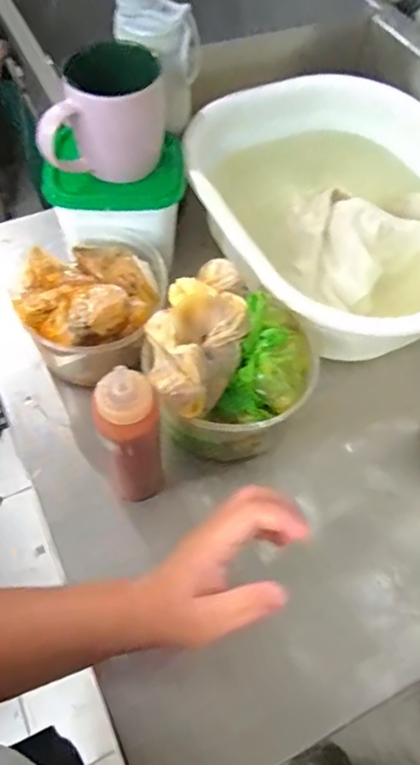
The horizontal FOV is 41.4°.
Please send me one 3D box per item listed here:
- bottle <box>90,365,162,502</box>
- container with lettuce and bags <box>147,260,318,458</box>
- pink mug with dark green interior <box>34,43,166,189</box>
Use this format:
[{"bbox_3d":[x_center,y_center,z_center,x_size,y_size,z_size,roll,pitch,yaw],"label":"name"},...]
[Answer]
[{"bbox_3d":[-0.060,0.045,0.439,0.047,0.161,0.046,-6,58,-6],"label":"bottle"},{"bbox_3d":[0.014,-0.002,0.485,0.129,0.120,0.129,1,58,-1],"label":"container with lettuce and bags"},{"bbox_3d":[-0.096,-0.242,0.507,0.109,0.095,0.104,-5,58,-5],"label":"pink mug with dark green interior"}]

